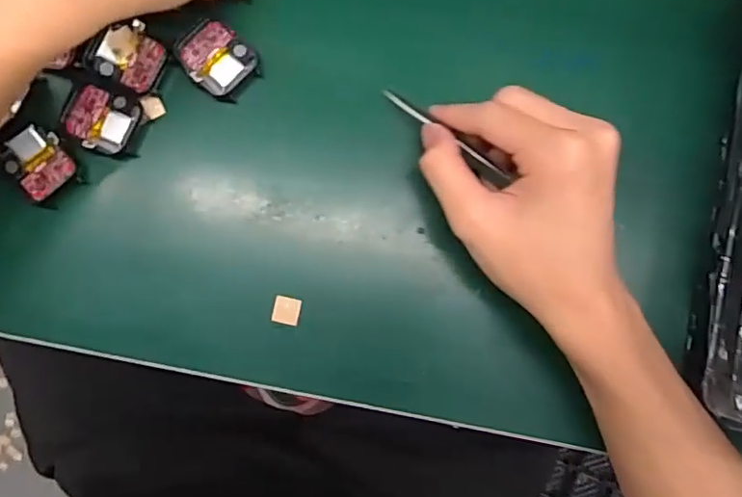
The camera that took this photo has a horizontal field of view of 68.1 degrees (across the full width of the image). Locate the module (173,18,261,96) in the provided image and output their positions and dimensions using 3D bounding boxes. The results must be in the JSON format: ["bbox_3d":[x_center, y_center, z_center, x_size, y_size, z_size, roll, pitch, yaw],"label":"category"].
[{"bbox_3d":[-0.091,-0.113,0.324,0.036,0.005,0.040,-42,93,-2],"label":"module"}]

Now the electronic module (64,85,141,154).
[{"bbox_3d":[-0.158,-0.075,0.320,0.040,0.005,0.036,19,86,-1],"label":"electronic module"}]

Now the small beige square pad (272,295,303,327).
[{"bbox_3d":[-0.050,0.037,0.330,0.016,0.004,0.016,12,86,-2],"label":"small beige square pad"}]

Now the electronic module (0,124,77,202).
[{"bbox_3d":[-0.194,-0.051,0.318,0.034,0.004,0.039,-39,89,-4],"label":"electronic module"}]

